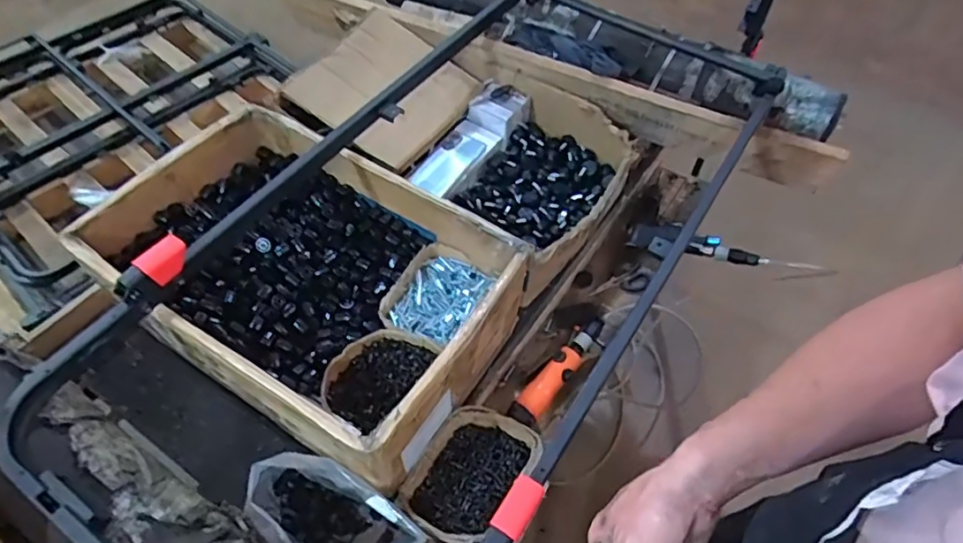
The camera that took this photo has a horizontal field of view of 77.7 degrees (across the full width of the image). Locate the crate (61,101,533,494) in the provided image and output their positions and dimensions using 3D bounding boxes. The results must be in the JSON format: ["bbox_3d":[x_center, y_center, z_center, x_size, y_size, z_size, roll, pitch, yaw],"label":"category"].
[{"bbox_3d":[-0.246,0.001,0.841,0.541,0.150,0.357,27,58,16],"label":"crate"}]

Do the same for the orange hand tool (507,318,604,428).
[{"bbox_3d":[0.118,0.146,0.892,0.044,0.051,0.211,36,61,21],"label":"orange hand tool"}]

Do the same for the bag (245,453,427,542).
[{"bbox_3d":[-0.182,0.296,0.705,0.218,0.122,0.113,25,57,15],"label":"bag"}]

